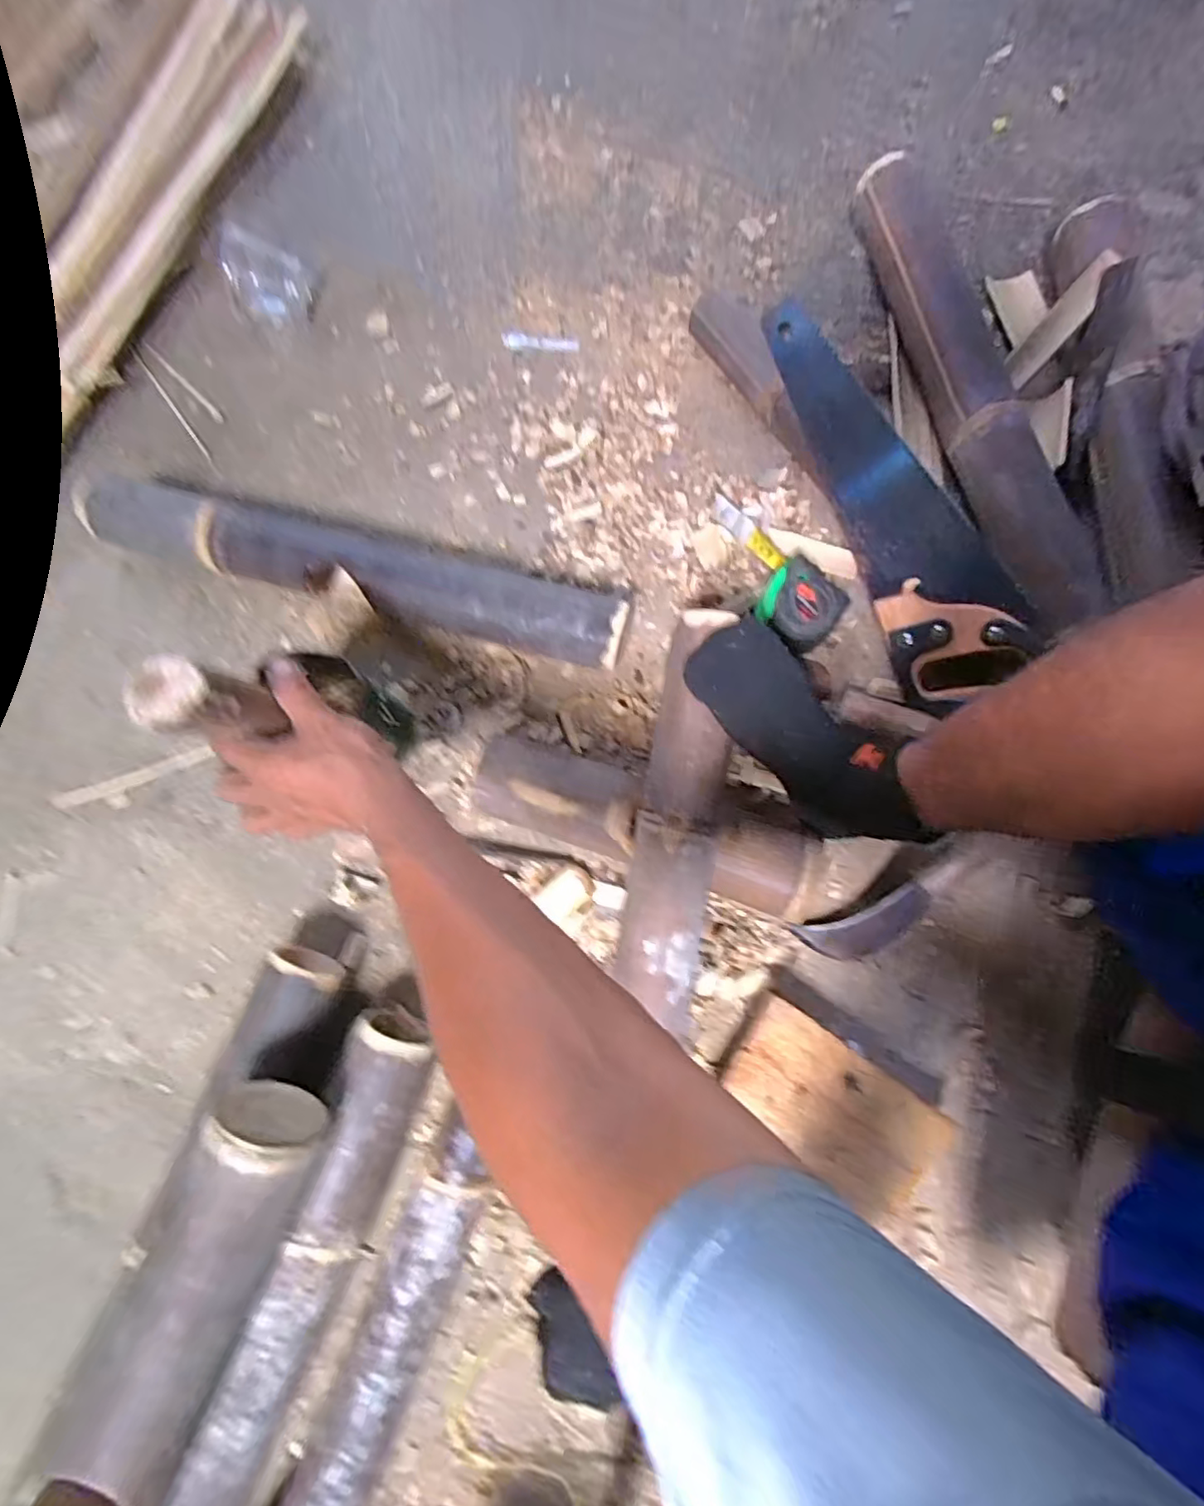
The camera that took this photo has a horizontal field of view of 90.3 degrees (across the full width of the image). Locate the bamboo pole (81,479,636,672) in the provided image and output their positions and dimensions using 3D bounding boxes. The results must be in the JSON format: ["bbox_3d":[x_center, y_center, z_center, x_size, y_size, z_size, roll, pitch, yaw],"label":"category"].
[{"bbox_3d":[-0.243,-0.175,0.589,0.543,0.071,0.070,15,79,4],"label":"bamboo pole"}]

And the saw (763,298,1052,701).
[{"bbox_3d":[0.265,-0.266,0.581,0.104,0.036,0.415,-25,77,21],"label":"saw"}]

